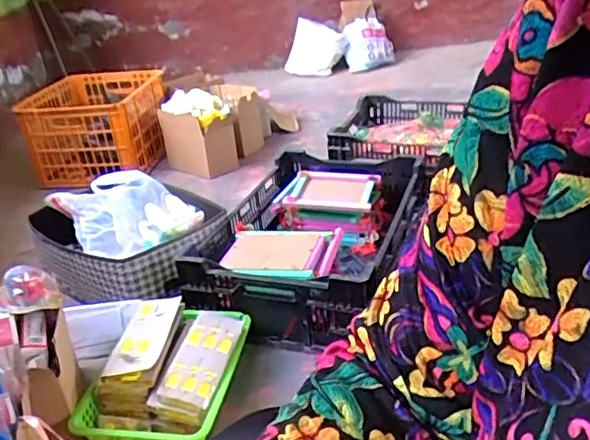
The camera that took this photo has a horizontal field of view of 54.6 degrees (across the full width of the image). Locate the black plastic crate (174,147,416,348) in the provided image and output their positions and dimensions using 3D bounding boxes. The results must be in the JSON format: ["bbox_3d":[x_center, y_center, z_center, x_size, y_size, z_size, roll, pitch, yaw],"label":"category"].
[{"bbox_3d":[0.059,0.041,1.350,0.399,0.182,0.620,5,29,21],"label":"black plastic crate"}]

